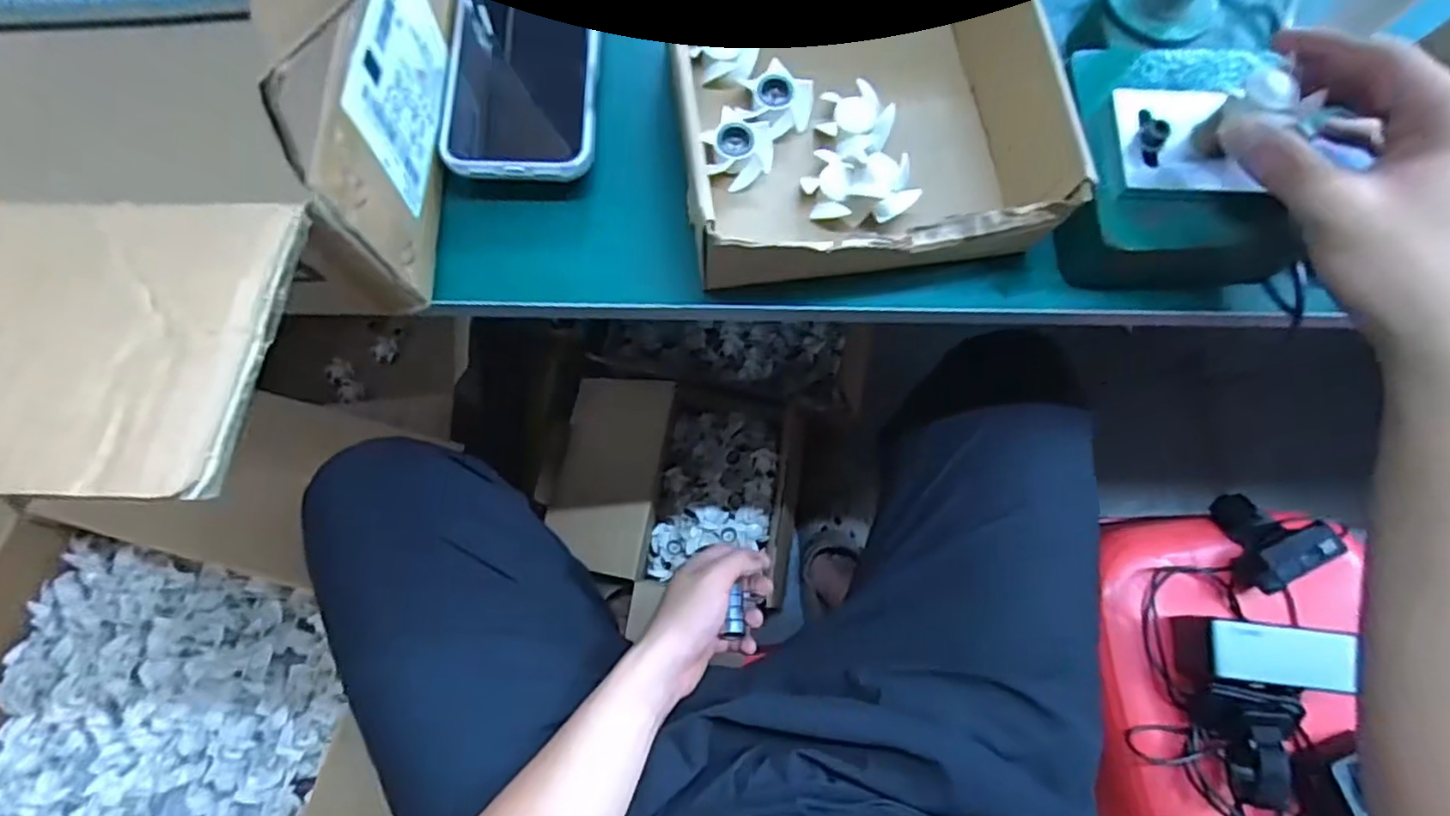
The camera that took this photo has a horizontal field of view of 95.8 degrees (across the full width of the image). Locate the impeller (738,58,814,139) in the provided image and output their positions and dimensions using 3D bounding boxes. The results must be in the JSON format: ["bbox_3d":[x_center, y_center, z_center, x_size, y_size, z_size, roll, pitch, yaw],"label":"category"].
[{"bbox_3d":[0.032,-0.187,0.398,0.040,0.017,0.040,0,74,-2],"label":"impeller"}]

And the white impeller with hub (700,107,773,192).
[{"bbox_3d":[0.007,-0.152,0.386,0.039,0.017,0.047,28,75,6],"label":"white impeller with hub"}]

